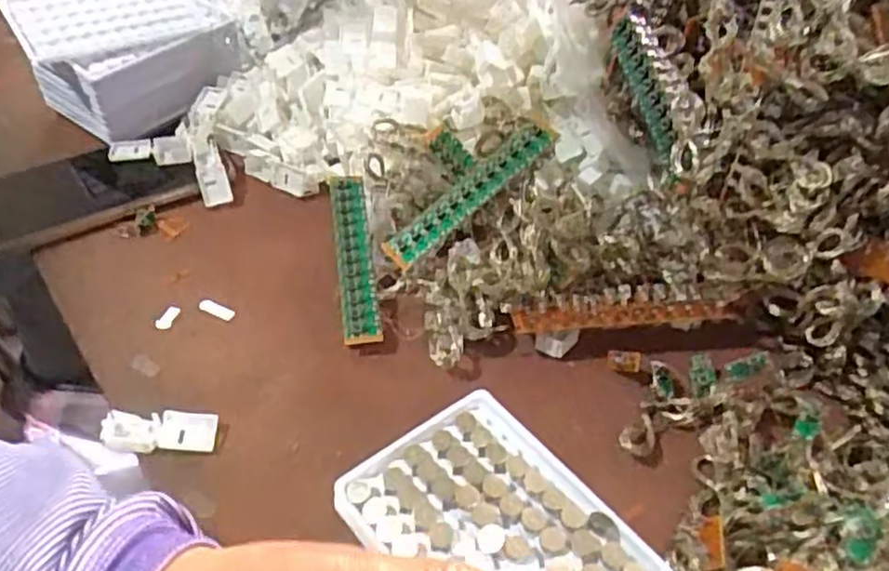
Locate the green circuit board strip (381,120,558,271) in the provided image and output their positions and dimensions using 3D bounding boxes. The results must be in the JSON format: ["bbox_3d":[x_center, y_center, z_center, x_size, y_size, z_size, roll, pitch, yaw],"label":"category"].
[{"bbox_3d":[0.016,-0.057,0.432,0.127,0.013,0.023,-41,56,-12],"label":"green circuit board strip"}]

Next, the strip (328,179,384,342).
[{"bbox_3d":[-0.057,-0.018,0.447,0.022,0.011,0.124,-7,58,-7],"label":"strip"}]

